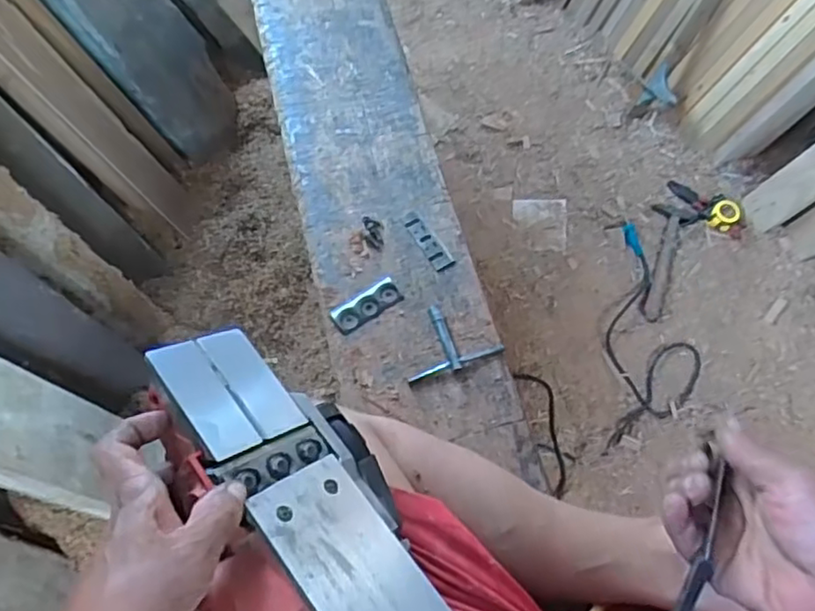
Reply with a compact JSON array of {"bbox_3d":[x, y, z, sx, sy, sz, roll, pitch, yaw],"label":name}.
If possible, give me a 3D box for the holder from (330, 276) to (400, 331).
[{"bbox_3d":[-0.045,-0.002,0.716,0.077,0.004,0.031,-34,72,-16],"label":"holder"}]

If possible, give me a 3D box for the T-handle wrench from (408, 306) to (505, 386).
[{"bbox_3d":[0.043,0.033,0.690,0.104,0.012,0.074,-15,68,-9],"label":"T-handle wrench"}]

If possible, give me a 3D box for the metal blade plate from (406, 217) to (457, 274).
[{"bbox_3d":[0.025,-0.072,0.746,0.024,0.004,0.075,-30,71,-14],"label":"metal blade plate"}]

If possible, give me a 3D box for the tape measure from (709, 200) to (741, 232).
[{"bbox_3d":[0.717,-0.203,1.464,0.065,0.050,0.065,-41,74,-18],"label":"tape measure"}]

